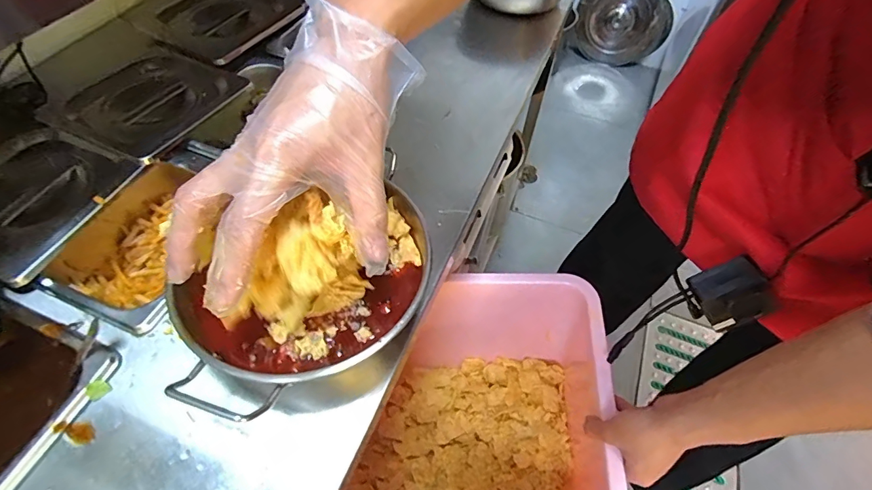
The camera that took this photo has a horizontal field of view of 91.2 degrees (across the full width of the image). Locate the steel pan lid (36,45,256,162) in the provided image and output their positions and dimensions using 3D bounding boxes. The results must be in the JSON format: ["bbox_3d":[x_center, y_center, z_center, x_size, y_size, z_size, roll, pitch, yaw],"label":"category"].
[{"bbox_3d":[-0.330,-0.174,0.489,0.166,0.016,0.173,23,57,15],"label":"steel pan lid"}]

